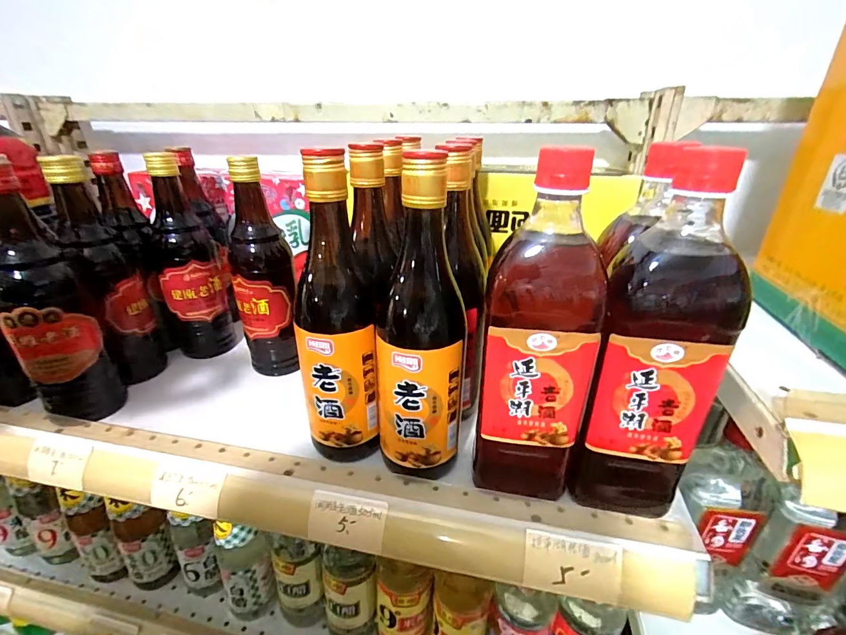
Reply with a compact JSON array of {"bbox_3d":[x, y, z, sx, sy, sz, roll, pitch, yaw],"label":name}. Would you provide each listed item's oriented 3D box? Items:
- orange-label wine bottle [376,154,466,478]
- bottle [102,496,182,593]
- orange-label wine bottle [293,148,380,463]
[{"bbox_3d":[-0.003,0.010,0.300,0.067,0.241,0.065,0,27,0],"label":"orange-label wine bottle"},{"bbox_3d":[-0.374,0.292,0.529,0.046,0.159,0.058,23,34,37],"label":"bottle"},{"bbox_3d":[-0.073,-0.001,0.320,0.067,0.239,0.069,-4,27,-9],"label":"orange-label wine bottle"}]

